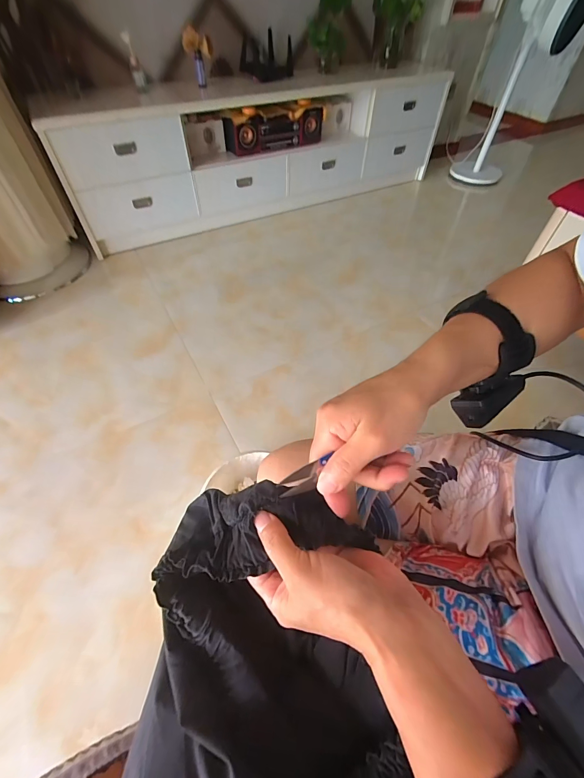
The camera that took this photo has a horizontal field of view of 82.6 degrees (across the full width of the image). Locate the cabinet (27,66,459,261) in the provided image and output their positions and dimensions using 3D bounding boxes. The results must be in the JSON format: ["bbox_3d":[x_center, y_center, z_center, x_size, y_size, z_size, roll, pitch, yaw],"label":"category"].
[{"bbox_3d":[-0.047,-1.142,1.576,1.891,0.499,0.322,-22,55,-18],"label":"cabinet"}]

